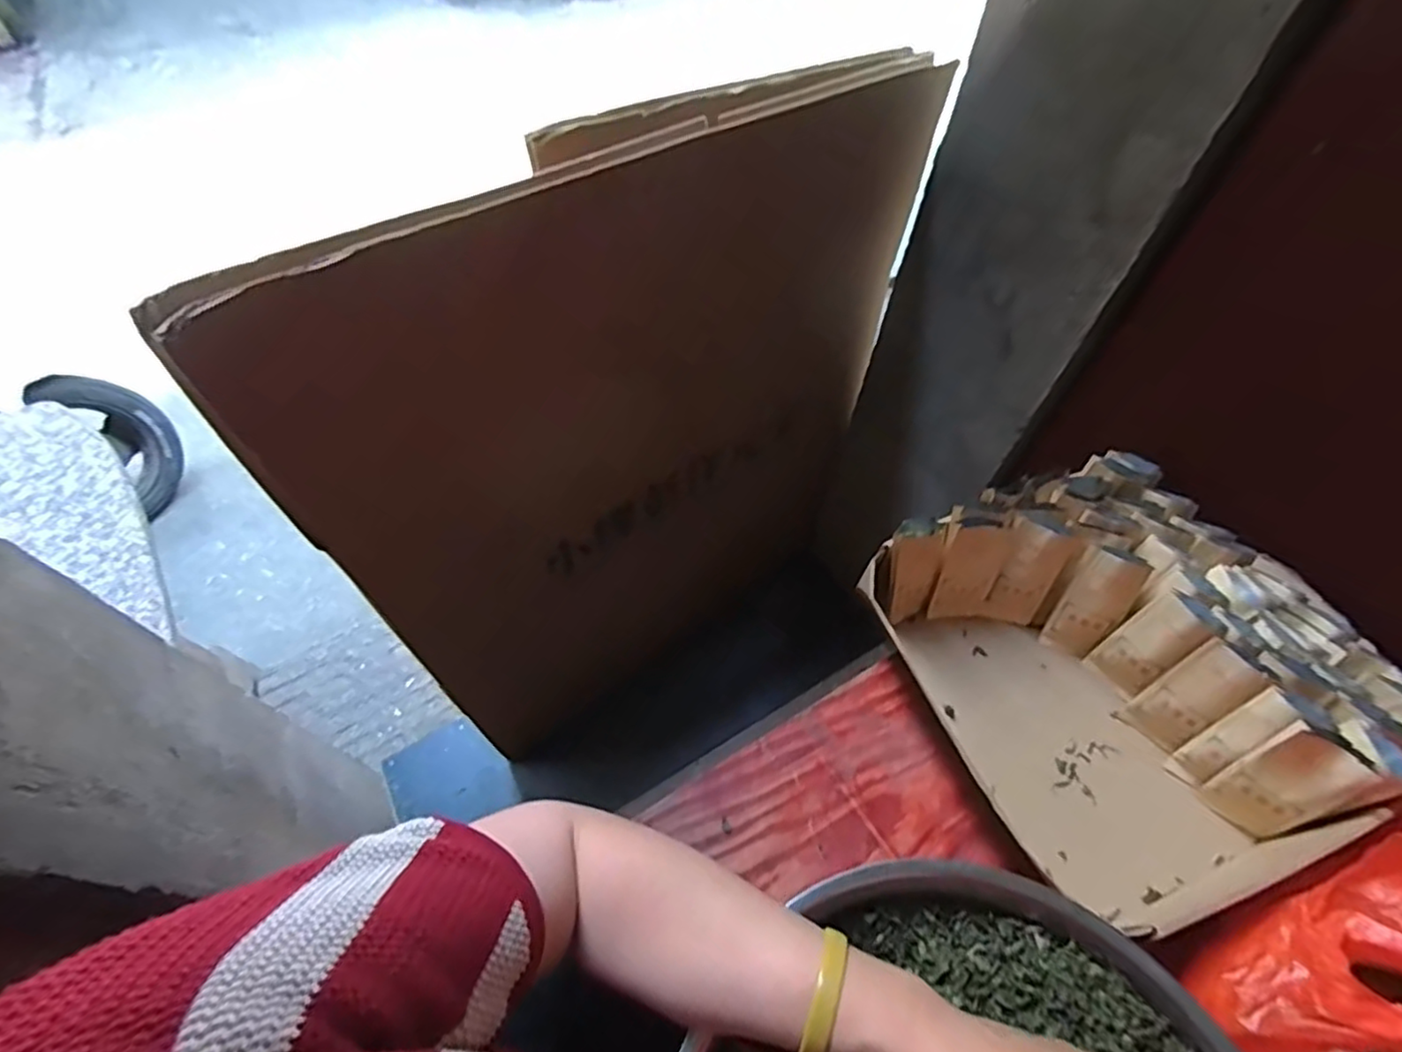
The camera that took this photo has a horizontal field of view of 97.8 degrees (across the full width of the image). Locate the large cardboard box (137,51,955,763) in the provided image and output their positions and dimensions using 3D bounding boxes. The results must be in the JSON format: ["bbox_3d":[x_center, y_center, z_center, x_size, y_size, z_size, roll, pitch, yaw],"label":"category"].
[{"bbox_3d":[-0.035,-0.070,0.773,0.706,0.765,0.060,-34,54,-21],"label":"large cardboard box"}]

